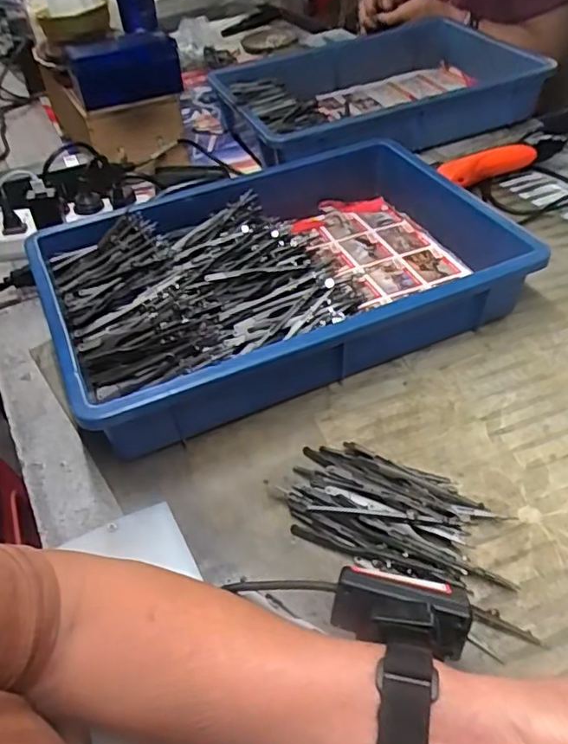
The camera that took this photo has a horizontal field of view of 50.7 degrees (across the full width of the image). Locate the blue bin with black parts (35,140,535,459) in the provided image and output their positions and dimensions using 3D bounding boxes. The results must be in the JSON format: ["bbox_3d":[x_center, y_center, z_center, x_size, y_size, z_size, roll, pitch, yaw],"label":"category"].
[{"bbox_3d":[-0.006,-0.101,0.597,0.428,0.084,0.290,-21,47,-15],"label":"blue bin with black parts"}]

